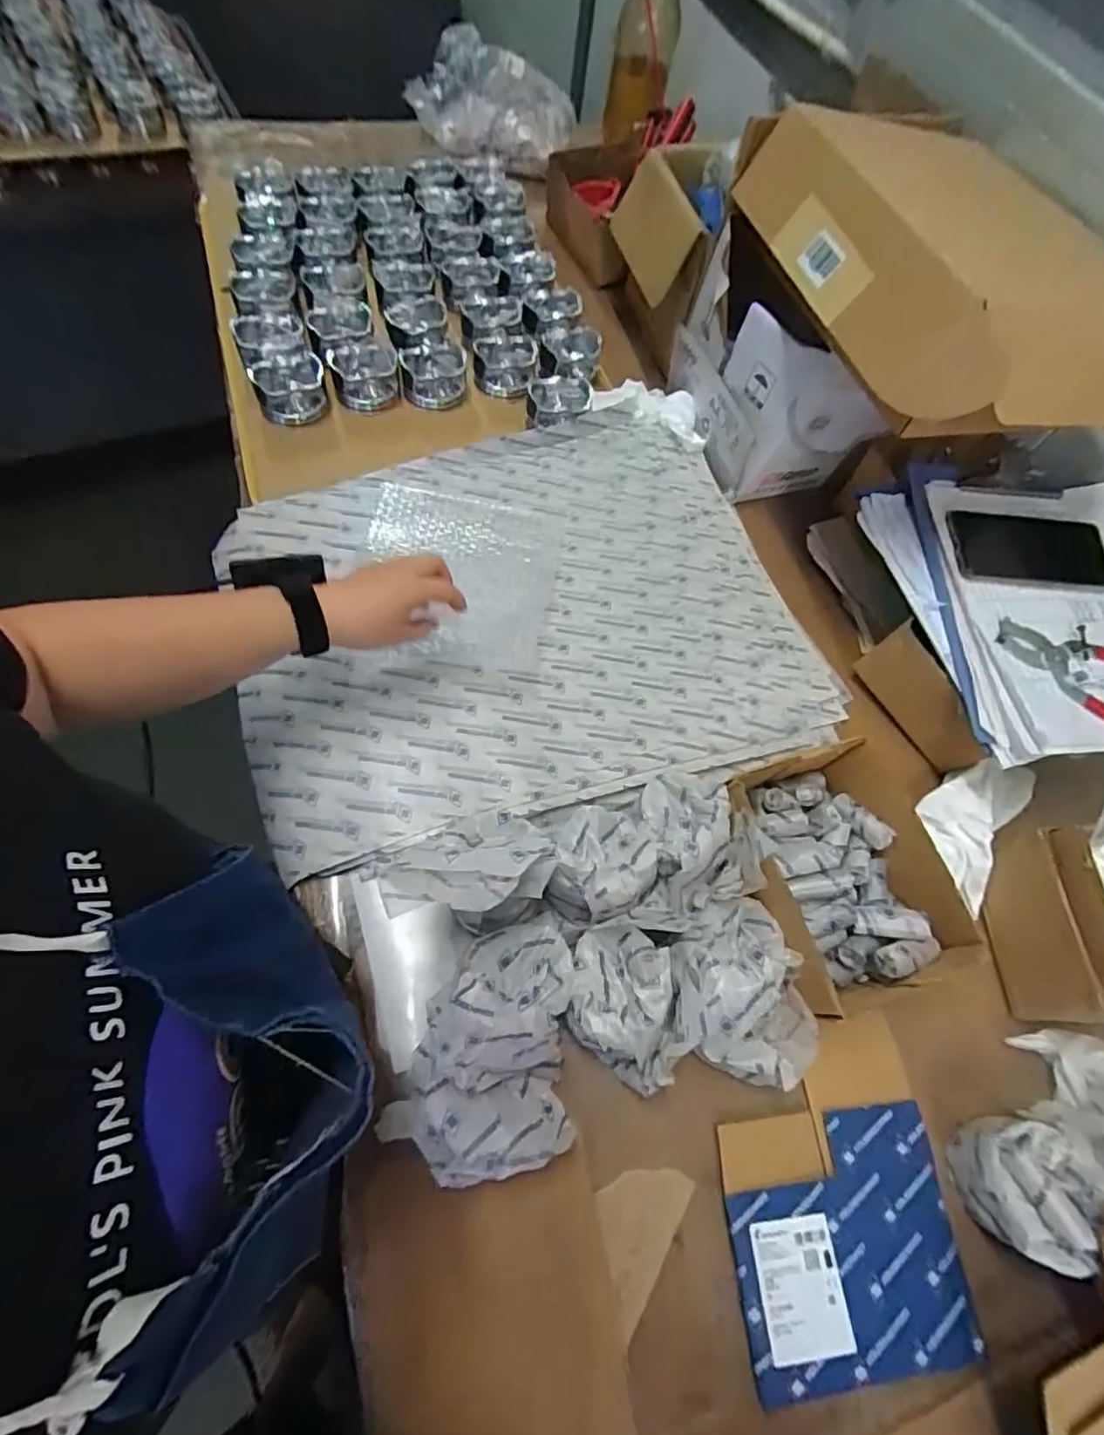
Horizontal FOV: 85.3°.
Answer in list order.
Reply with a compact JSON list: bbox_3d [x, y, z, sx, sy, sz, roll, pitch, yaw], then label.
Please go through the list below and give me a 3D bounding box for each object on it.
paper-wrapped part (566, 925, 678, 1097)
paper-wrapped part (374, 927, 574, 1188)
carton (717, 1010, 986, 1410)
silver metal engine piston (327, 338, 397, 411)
[{"bbox_3d":[0.049,0.219,0.458,0.071,0.074,0.113,2,64,-7],"label":"paper-wrapped part"},{"bbox_3d":[-0.041,0.239,0.438,0.127,0.083,0.167,16,63,0],"label":"paper-wrapped part"},{"bbox_3d":[0.213,0.349,0.447,0.167,0.014,0.214,1,64,-8],"label":"carton"},{"bbox_3d":[-0.236,-0.430,0.756,0.082,0.047,0.086,-15,67,-15],"label":"silver metal engine piston"}]

